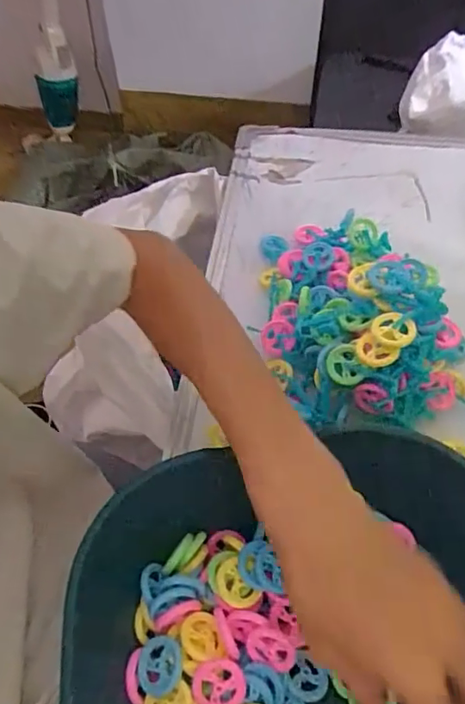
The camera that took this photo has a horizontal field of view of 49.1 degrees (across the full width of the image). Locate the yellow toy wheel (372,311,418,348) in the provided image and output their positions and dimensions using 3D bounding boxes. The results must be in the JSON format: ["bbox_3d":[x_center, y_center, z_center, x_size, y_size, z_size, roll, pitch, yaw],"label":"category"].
[{"bbox_3d":[0.113,-0.016,0.356,0.027,0.008,0.028,-1,54,1],"label":"yellow toy wheel"}]

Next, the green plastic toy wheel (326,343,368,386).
[{"bbox_3d":[0.083,0.010,0.376,0.027,0.005,0.031,-30,79,28],"label":"green plastic toy wheel"}]

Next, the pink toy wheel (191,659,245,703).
[{"bbox_3d":[-0.008,0.189,0.287,0.029,0.004,0.027,-1,80,5],"label":"pink toy wheel"}]

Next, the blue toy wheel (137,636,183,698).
[{"bbox_3d":[-0.042,0.182,0.294,0.027,0.004,0.029,-8,62,15],"label":"blue toy wheel"}]

